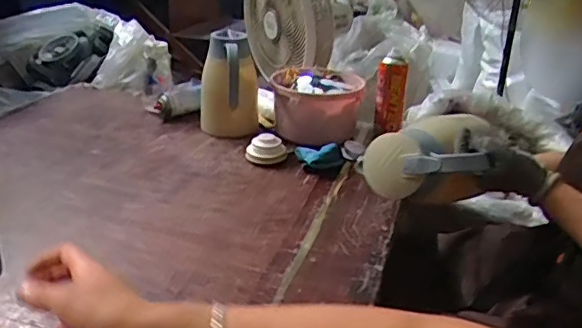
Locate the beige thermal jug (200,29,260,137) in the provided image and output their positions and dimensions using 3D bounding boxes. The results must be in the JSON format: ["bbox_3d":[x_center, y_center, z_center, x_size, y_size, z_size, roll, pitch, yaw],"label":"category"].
[{"bbox_3d":[-0.138,-0.183,1.275,0.128,0.203,0.133,1,25,-5],"label":"beige thermal jug"}]

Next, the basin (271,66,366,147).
[{"bbox_3d":[0.058,-0.134,1.285,0.194,0.131,0.194,3,25,0],"label":"basin"}]

